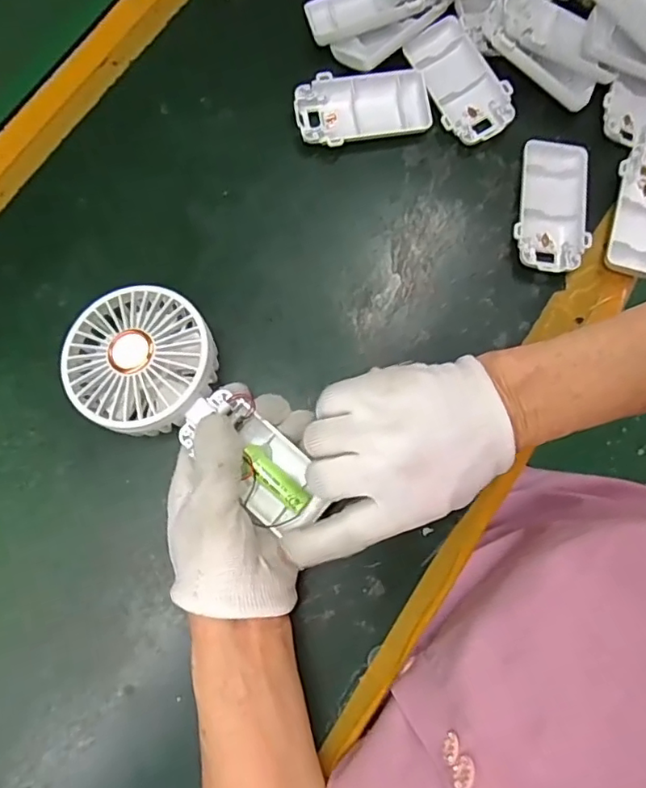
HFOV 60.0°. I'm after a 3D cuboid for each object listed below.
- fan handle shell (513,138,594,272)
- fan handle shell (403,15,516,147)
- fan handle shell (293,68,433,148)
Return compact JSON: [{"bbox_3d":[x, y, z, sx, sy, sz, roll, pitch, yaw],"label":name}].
[{"bbox_3d":[0.162,-0.133,0.398,0.049,0.013,0.097,6,79,0],"label":"fan handle shell"},{"bbox_3d":[0.100,-0.231,0.415,0.048,0.019,0.098,-26,81,-6],"label":"fan handle shell"},{"bbox_3d":[0.029,-0.207,0.405,0.095,0.016,0.048,-13,80,-4],"label":"fan handle shell"}]

